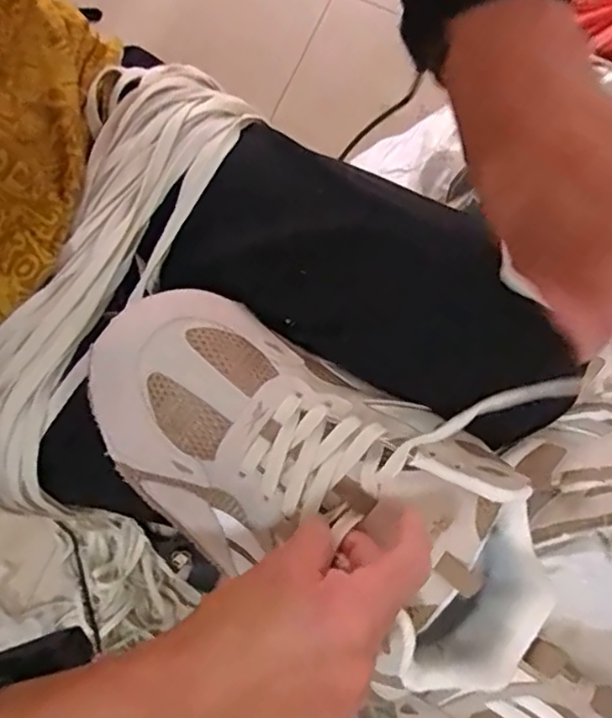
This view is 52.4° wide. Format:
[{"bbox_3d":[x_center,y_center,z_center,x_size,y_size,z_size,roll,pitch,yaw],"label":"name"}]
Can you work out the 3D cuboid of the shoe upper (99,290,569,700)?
[{"bbox_3d":[0.004,0.067,0.325,0.268,0.067,0.123,34,81,1],"label":"shoe upper"}]

